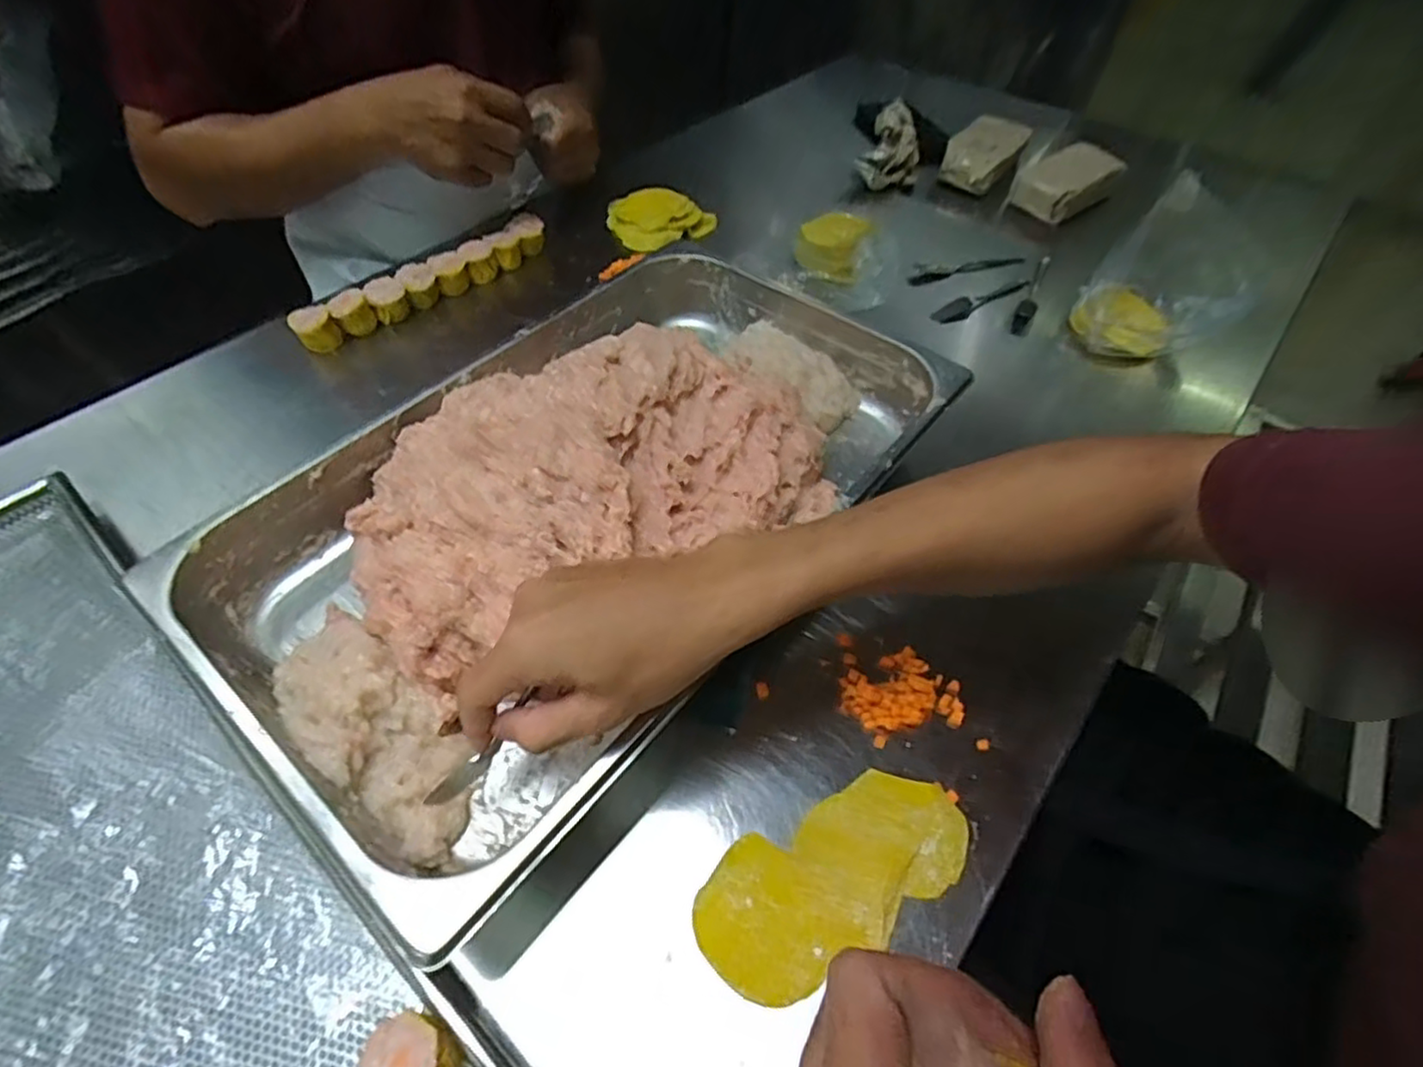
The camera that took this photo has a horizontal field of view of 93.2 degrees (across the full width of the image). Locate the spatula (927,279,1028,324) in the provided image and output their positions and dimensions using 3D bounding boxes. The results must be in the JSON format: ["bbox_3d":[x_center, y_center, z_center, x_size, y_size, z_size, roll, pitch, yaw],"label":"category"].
[{"bbox_3d":[0.289,-0.248,0.708,0.134,0.015,0.020,-25,56,-19],"label":"spatula"}]

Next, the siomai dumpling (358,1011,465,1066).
[{"bbox_3d":[-0.133,0.239,0.305,0.041,0.033,0.034,-5,52,-5],"label":"siomai dumpling"}]

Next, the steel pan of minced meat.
[{"bbox_3d":[-0.077,-0.039,0.482,0.317,0.094,0.510,34,59,23],"label":"steel pan of minced meat"}]

